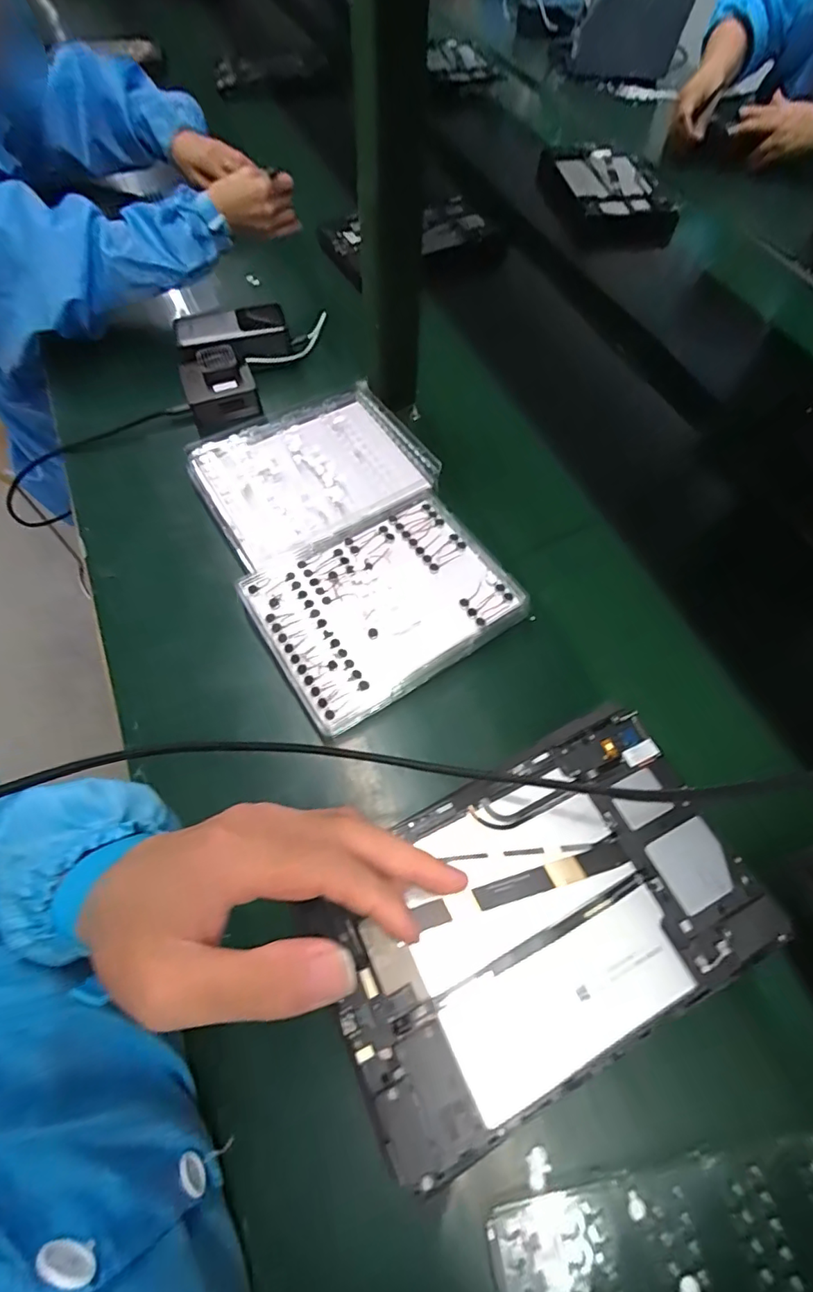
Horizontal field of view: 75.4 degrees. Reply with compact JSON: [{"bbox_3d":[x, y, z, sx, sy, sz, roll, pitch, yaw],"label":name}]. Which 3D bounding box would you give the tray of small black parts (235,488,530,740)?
[{"bbox_3d":[-0.021,-0.044,0.475,0.213,0.012,0.168,-30,67,-14],"label":"tray of small black parts"}]

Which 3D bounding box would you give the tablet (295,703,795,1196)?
[{"bbox_3d":[0.074,0.146,0.295,0.236,0.005,0.148,-24,65,-13],"label":"tablet"}]

